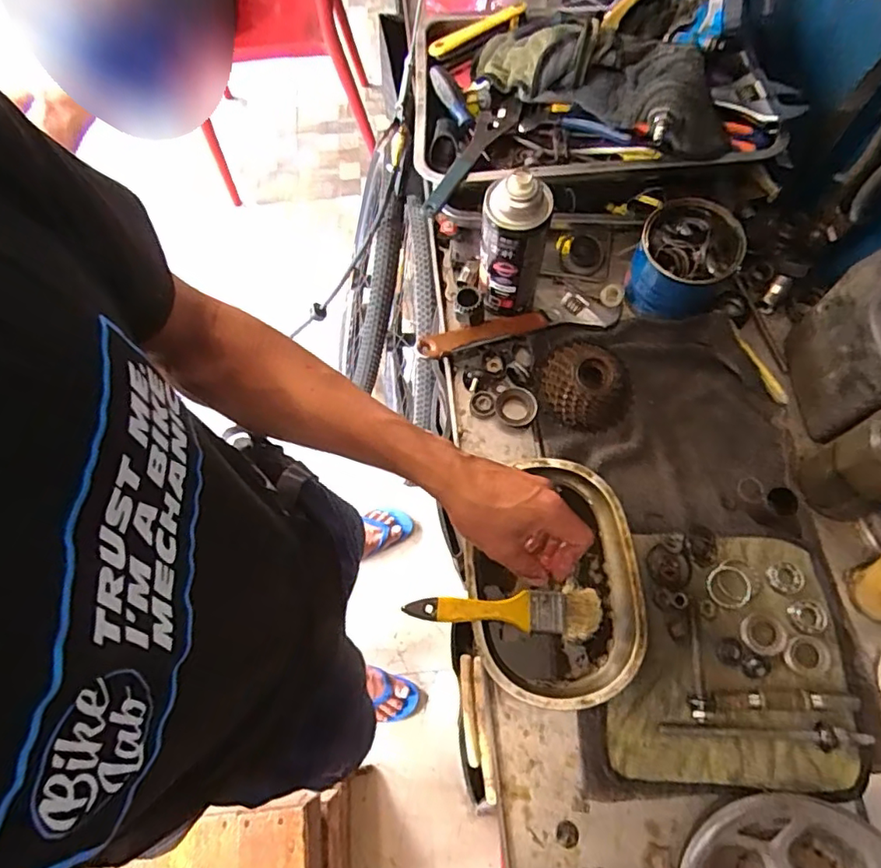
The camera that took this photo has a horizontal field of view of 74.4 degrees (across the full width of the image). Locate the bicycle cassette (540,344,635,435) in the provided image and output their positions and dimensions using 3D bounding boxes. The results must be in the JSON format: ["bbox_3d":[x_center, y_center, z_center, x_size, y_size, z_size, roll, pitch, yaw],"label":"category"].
[{"bbox_3d":[0.159,-0.054,0.617,0.095,0.029,0.096,-1,70,1],"label":"bicycle cassette"}]

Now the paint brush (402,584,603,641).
[{"bbox_3d":[0.058,0.159,0.523,0.172,0.013,0.042,3,70,-4],"label":"paint brush"}]

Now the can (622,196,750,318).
[{"bbox_3d":[0.259,-0.185,0.625,0.096,0.087,0.097,-1,70,1],"label":"can"}]

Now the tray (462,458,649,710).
[{"bbox_3d":[0.105,0.136,0.550,0.157,0.035,0.217,-10,70,-2],"label":"tray"}]

